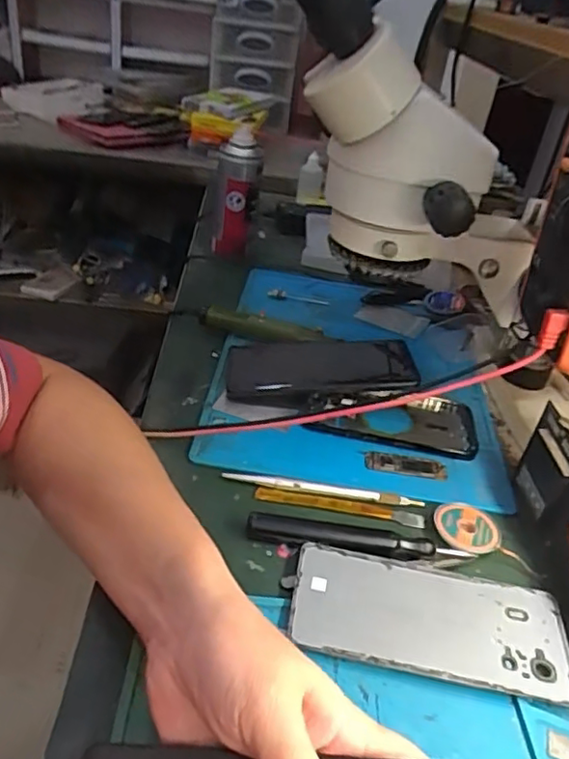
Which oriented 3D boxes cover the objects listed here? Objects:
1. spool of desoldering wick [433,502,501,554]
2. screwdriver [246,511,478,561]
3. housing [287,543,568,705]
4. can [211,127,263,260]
[{"bbox_3d":[0.128,0.105,0.426,0.044,0.008,0.043,5,34,-3],"label":"spool of desoldering wick"},{"bbox_3d":[0.049,0.106,0.399,0.146,0.012,0.019,8,34,1],"label":"screwdriver"},{"bbox_3d":[0.086,0.143,0.362,0.161,0.006,0.074,10,34,4],"label":"housing"},{"bbox_3d":[-0.059,-0.216,0.727,0.049,0.149,0.044,3,34,-9],"label":"can"}]

